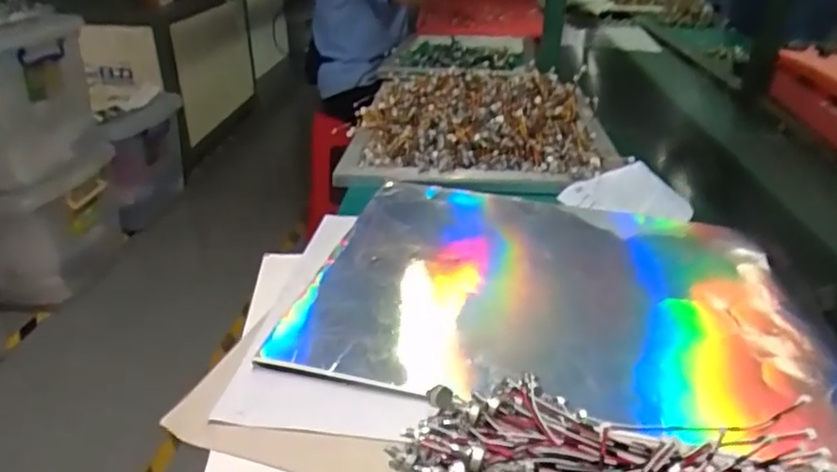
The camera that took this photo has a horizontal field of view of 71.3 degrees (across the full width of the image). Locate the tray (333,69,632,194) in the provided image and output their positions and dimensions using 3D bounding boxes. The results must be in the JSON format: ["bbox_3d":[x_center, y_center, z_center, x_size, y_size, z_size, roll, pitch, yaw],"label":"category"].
[{"bbox_3d":[0.093,-0.182,0.935,0.416,0.080,0.347,1,29,0],"label":"tray"}]

